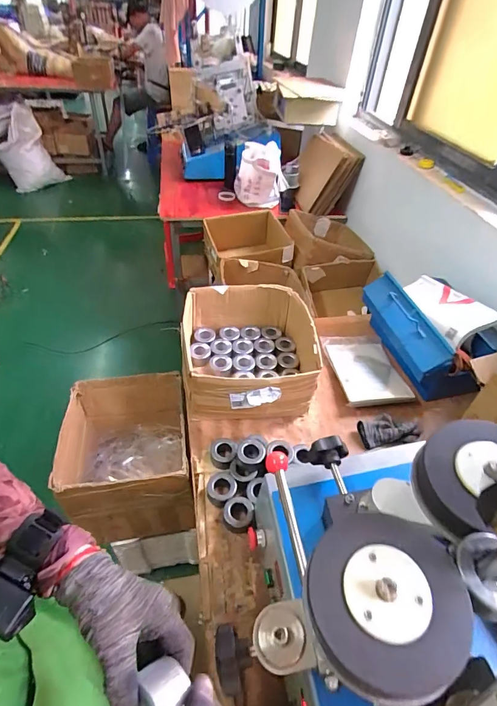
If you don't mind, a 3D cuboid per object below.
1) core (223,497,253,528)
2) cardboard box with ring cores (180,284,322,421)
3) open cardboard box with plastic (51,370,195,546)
[{"bbox_3d":[-0.021,0.331,0.756,0.060,0.040,0.062,6,44,1],"label":"core"},{"bbox_3d":[0.007,-0.003,0.993,0.339,0.177,0.358,2,44,-3],"label":"cardboard box with ring cores"},{"bbox_3d":[-0.324,0.271,0.999,0.307,0.273,0.311,-5,45,-10],"label":"open cardboard box with plastic"}]

